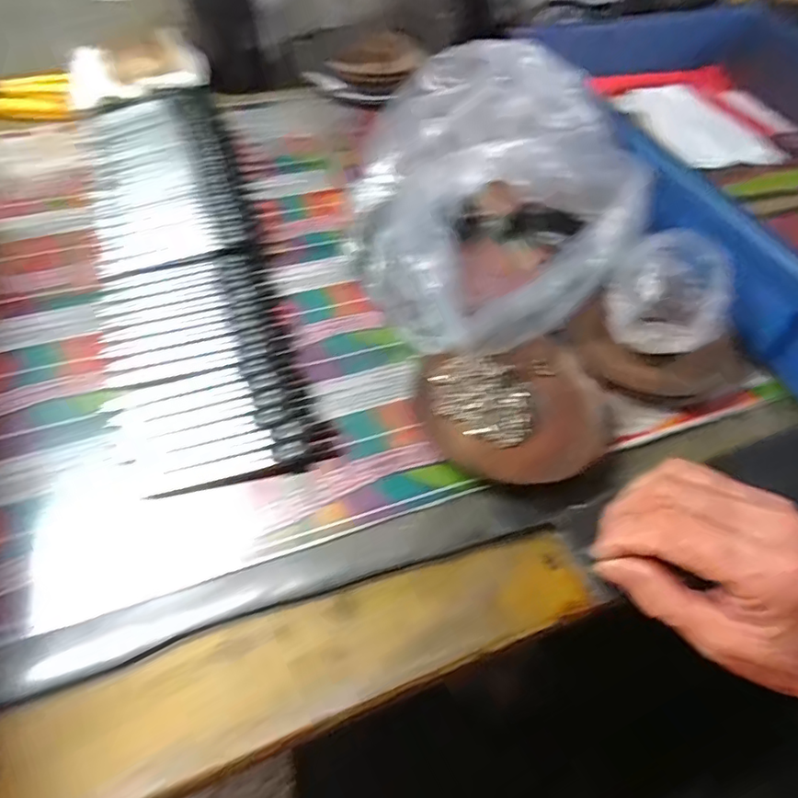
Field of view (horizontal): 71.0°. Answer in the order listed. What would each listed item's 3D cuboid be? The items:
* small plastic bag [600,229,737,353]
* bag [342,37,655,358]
[{"bbox_3d":[0.178,-0.067,0.368,0.074,0.053,0.076,31,58,17],"label":"small plastic bag"},{"bbox_3d":[0.062,-0.153,0.392,0.195,0.103,0.199,-15,57,-14],"label":"bag"}]

